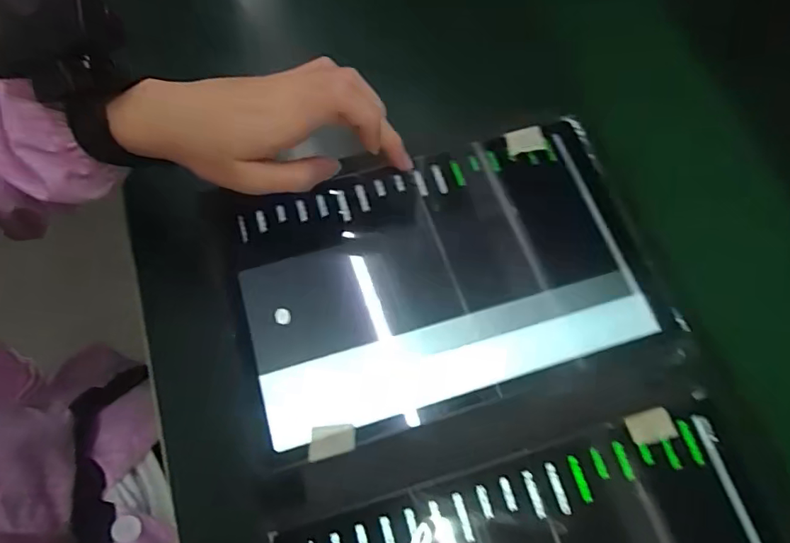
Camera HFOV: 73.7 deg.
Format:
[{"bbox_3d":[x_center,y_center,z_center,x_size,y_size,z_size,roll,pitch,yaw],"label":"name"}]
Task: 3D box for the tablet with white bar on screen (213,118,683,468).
[{"bbox_3d":[0.027,0.001,0.328,0.251,0.011,0.167,-14,69,-8],"label":"tablet with white bar on screen"}]

